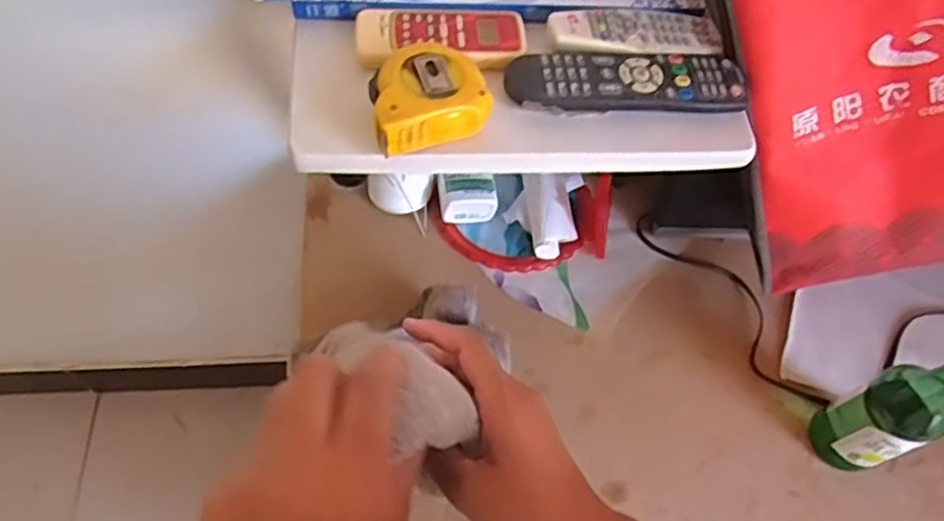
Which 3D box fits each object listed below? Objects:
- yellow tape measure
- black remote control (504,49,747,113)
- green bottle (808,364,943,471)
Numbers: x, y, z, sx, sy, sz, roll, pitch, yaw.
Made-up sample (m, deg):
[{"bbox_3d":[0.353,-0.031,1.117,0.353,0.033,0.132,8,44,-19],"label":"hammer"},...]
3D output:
[{"bbox_3d":[-0.034,-0.122,0.505,0.083,0.032,0.075,-18,63,-13],"label":"yellow tape measure"},{"bbox_3d":[0.120,-0.139,0.540,0.183,0.019,0.051,-3,61,-5],"label":"black remote control"},{"bbox_3d":[0.363,0.120,0.582,0.070,0.205,0.064,-21,64,-14],"label":"green bottle"}]

